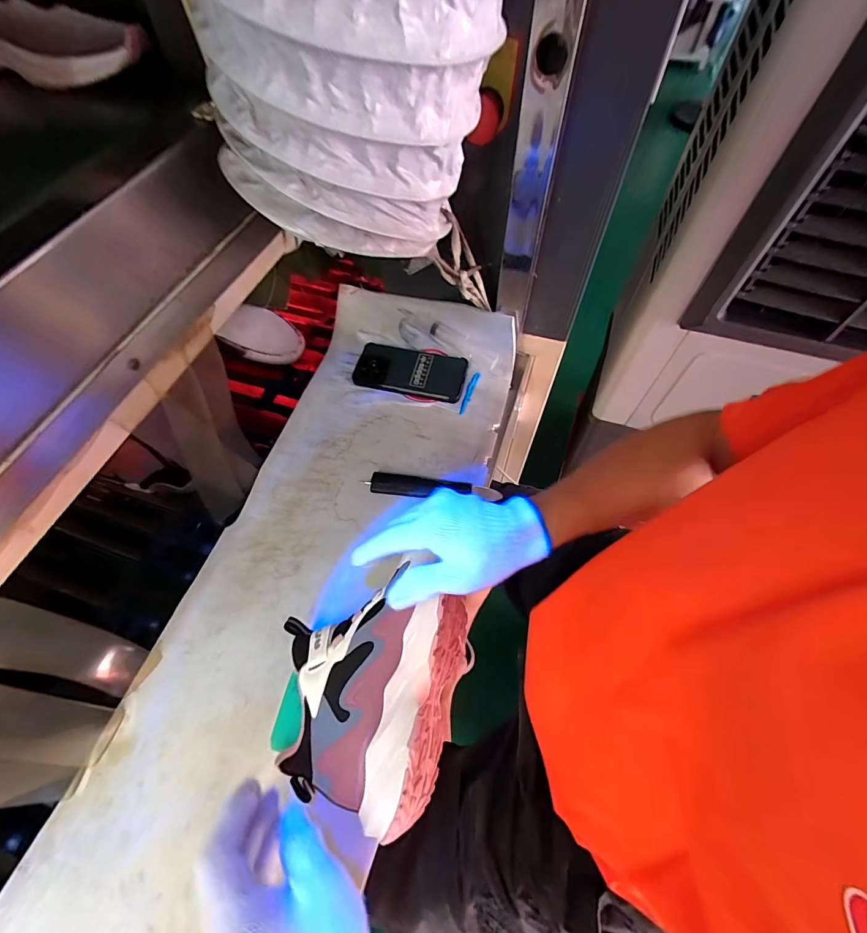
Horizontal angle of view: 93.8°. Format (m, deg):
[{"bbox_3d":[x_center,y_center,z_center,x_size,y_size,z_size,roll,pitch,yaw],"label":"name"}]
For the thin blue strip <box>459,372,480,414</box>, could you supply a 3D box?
[{"bbox_3d":[0.053,-0.109,0.601,0.011,0.010,0.073,18,63,10],"label":"thin blue strip"}]

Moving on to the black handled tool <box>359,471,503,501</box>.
[{"bbox_3d":[-0.003,0.029,0.529,0.176,0.017,0.029,7,62,5],"label":"black handled tool"}]

